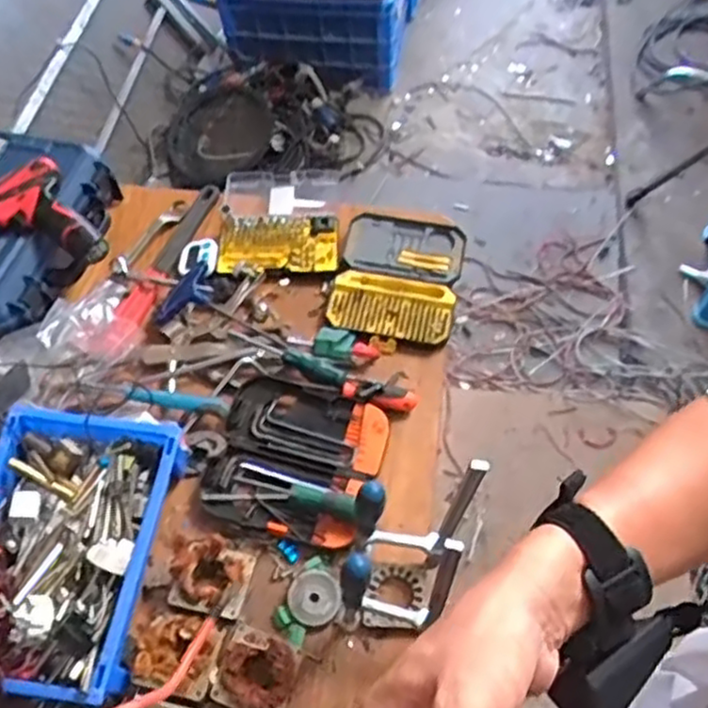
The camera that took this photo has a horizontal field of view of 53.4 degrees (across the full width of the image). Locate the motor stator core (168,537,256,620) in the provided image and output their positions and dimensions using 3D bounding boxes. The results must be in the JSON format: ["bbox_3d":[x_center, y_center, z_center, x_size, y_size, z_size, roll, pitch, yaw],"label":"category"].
[{"bbox_3d":[-0.168,0.259,0.826,0.087,0.048,0.088,9,58,9],"label":"motor stator core"}]

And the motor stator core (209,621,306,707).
[{"bbox_3d":[-0.106,0.350,0.770,0.085,0.040,0.080,19,61,15],"label":"motor stator core"}]

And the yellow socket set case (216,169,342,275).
[{"bbox_3d":[-0.122,-0.224,1.137,0.187,0.034,0.224,-4,57,1],"label":"yellow socket set case"}]

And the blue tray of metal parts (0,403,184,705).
[{"bbox_3d":[-0.337,0.225,0.821,0.209,0.086,0.320,5,58,7],"label":"blue tray of metal parts"}]

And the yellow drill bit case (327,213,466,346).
[{"bbox_3d":[0.068,-0.122,1.083,0.183,0.033,0.225,8,58,8],"label":"yellow drill bit case"}]

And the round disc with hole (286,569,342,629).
[{"bbox_3d":[-0.048,0.286,0.830,0.062,0.011,0.066,-2,57,3],"label":"round disc with hole"}]

